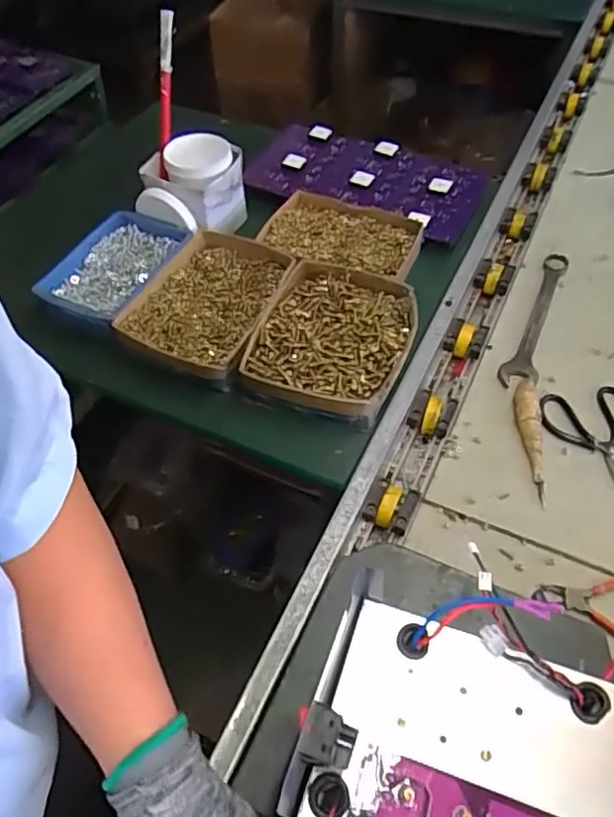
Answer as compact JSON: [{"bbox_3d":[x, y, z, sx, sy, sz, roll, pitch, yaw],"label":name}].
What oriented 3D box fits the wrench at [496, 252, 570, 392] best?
[{"bbox_3d":[0.348,-0.142,0.922,0.051,0.022,0.300,18,55,15],"label":"wrench"}]

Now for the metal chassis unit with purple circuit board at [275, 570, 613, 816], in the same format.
[{"bbox_3d":[0.128,0.219,0.373,0.256,0.073,0.154,15,54,13],"label":"metal chassis unit with purple circuit board"}]

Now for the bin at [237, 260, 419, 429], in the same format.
[{"bbox_3d":[0.035,-0.081,0.760,0.175,0.062,0.219,15,54,13],"label":"bin"}]

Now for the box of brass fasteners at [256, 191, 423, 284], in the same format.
[{"bbox_3d":[0.052,-0.247,0.871,0.210,0.035,0.144,12,54,11],"label":"box of brass fasteners"}]

